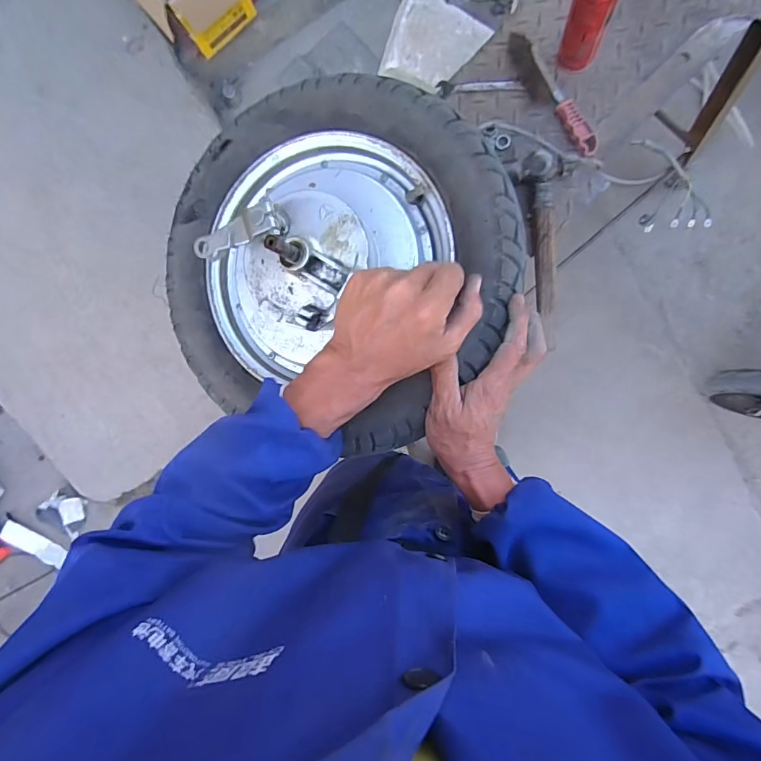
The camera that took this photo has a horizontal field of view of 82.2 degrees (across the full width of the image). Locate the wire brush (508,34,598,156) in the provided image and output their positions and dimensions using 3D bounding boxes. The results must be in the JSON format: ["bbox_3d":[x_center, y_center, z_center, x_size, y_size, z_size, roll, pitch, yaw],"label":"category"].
[{"bbox_3d":[0.279,-0.467,0.713,0.035,0.024,0.232,-35,86,6],"label":"wire brush"}]

